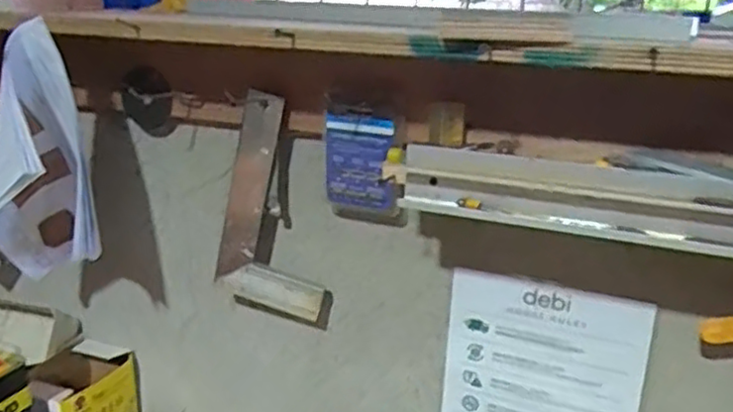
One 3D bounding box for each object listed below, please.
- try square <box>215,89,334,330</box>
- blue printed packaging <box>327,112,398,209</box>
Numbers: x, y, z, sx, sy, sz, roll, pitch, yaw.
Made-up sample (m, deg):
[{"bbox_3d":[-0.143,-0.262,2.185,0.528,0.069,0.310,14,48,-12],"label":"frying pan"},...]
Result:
[{"bbox_3d":[-0.101,0.011,0.822,0.144,0.280,0.048,15,19,15],"label":"try square"},{"bbox_3d":[-0.005,-0.046,0.752,0.077,0.099,0.014,7,18,17],"label":"blue printed packaging"}]

